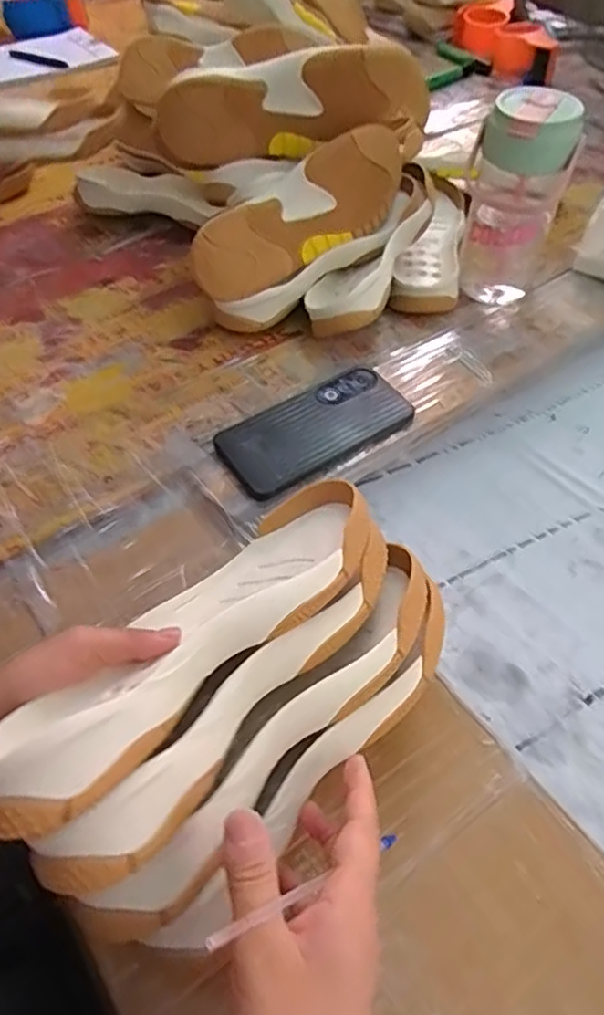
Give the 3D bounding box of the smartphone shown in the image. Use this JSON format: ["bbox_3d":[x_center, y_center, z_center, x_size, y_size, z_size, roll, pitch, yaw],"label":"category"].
[{"bbox_3d":[0.012,-0.070,0.548,0.165,0.011,0.080,-29,65,-21],"label":"smartphone"}]

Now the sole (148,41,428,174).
[{"bbox_3d":[-0.001,-0.400,0.626,0.276,0.094,0.043,-11,53,-8],"label":"sole"}]

